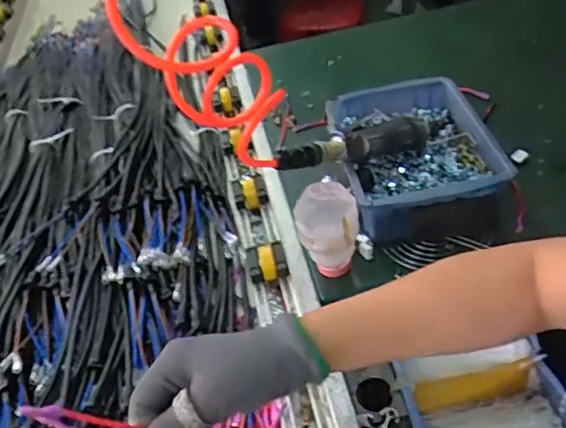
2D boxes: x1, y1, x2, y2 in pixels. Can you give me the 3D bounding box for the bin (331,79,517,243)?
[{"bbox_3d":[0.164,-0.085,0.742,0.185,0.069,0.243,-10,42,0],"label":"bin"}]

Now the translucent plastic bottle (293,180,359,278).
[{"bbox_3d":[0.048,0.026,0.637,0.064,0.110,0.065,-10,42,1],"label":"translucent plastic bottle"}]

